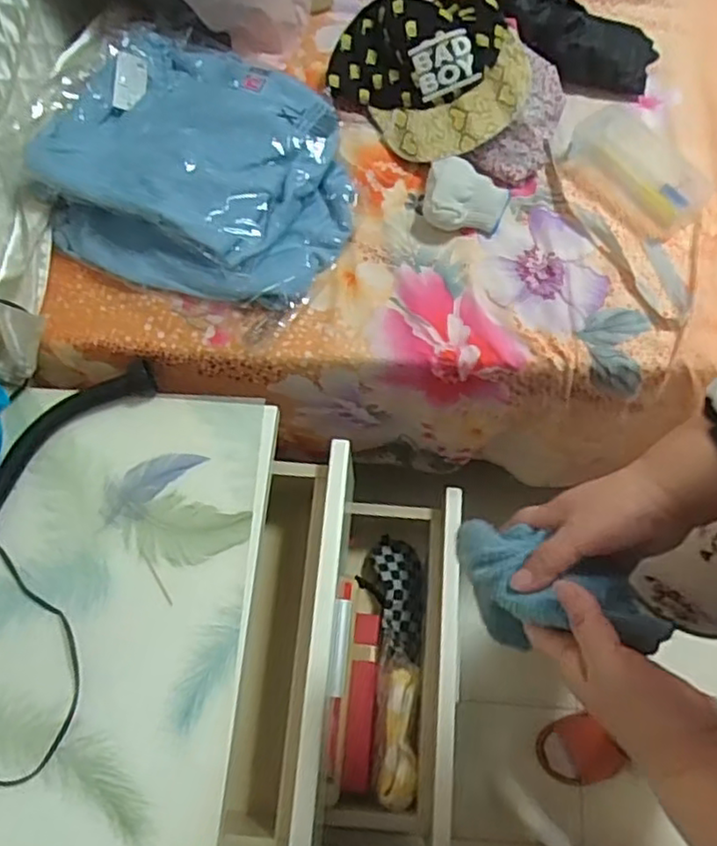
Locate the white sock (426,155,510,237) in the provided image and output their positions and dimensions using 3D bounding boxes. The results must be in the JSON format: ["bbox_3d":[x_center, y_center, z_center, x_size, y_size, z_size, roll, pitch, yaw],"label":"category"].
[{"bbox_3d":[0.126,-0.265,0.782,0.095,0.043,0.092,16,71,7],"label":"white sock"}]

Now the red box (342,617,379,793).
[{"bbox_3d":[0.005,0.379,0.913,0.038,0.041,0.221,4,82,3],"label":"red box"}]

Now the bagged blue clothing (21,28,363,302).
[{"bbox_3d":[-0.187,-0.318,0.791,0.365,0.084,0.339,9,70,5],"label":"bagged blue clothing"}]

